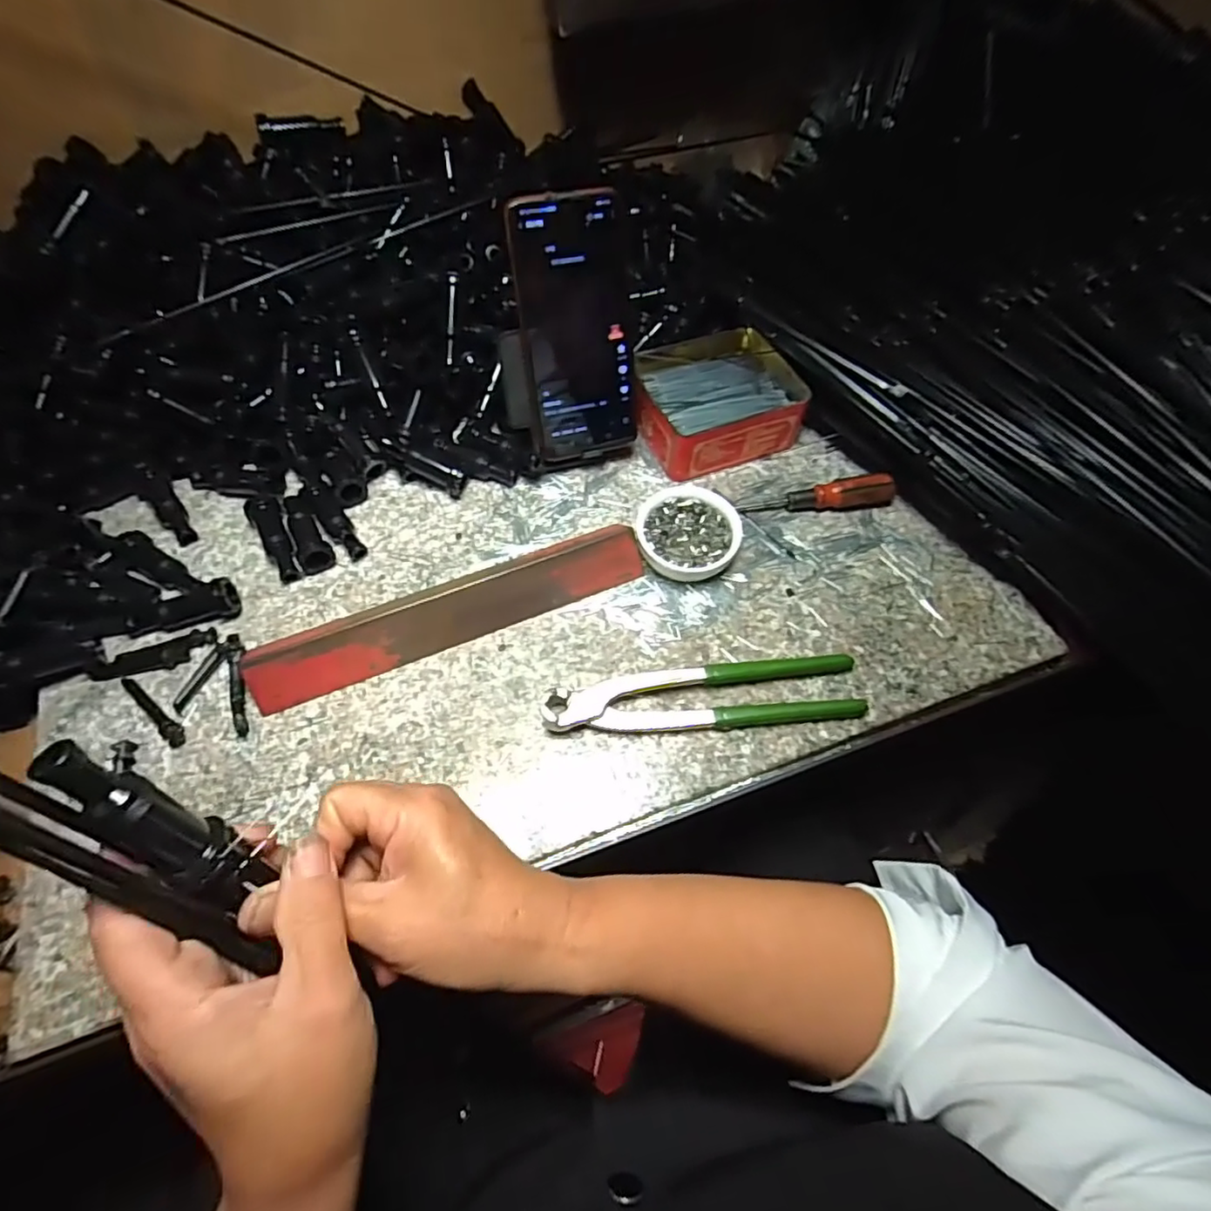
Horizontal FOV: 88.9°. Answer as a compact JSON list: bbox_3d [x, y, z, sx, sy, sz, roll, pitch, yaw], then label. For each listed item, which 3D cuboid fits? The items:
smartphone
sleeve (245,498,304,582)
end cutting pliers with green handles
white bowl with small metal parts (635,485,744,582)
[{"bbox_3d":[-0.019,-0.186,0.428,0.076,0.164,0.009,-13,36,-9],"label":"smartphone"},{"bbox_3d":[-0.230,-0.047,0.431,0.019,0.017,0.068,-26,63,-16],"label":"sleeve"},{"bbox_3d":[0.062,0.055,0.386,0.198,0.018,0.041,-4,59,-4],"label":"end cutting pliers with green handles"},{"bbox_3d":[0.059,-0.050,0.442,0.072,0.026,0.069,1,59,-1],"label":"white bowl with small metal parts"}]

